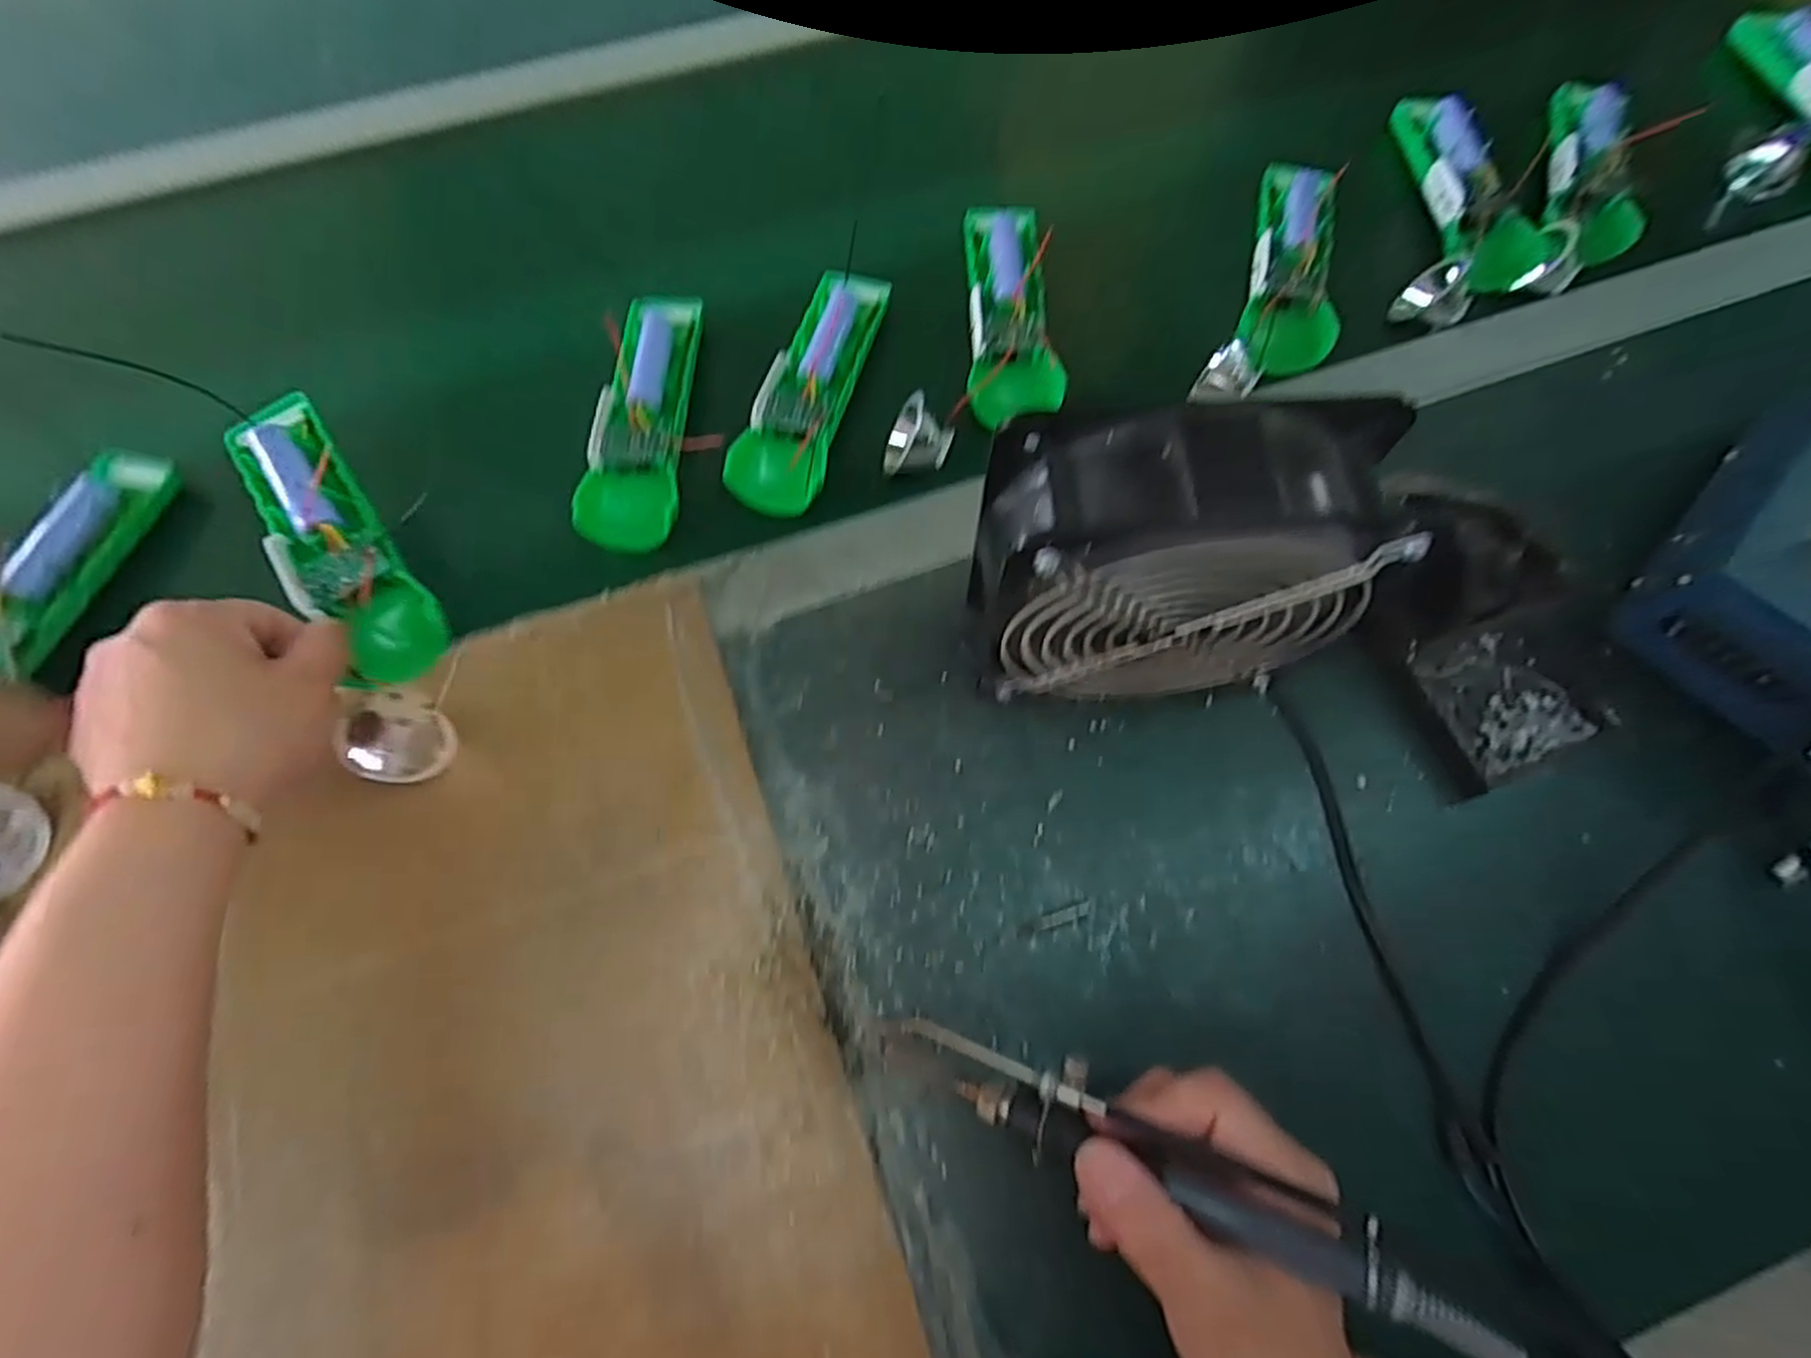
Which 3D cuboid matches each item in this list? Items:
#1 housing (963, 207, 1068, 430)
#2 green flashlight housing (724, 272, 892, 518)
[{"bbox_3d":[0.059,-0.212,0.455,0.050,0.019,0.158,-3,68,-2],"label":"housing"},{"bbox_3d":[-0.055,-0.165,0.447,0.049,0.019,0.156,15,69,5],"label":"green flashlight housing"}]

